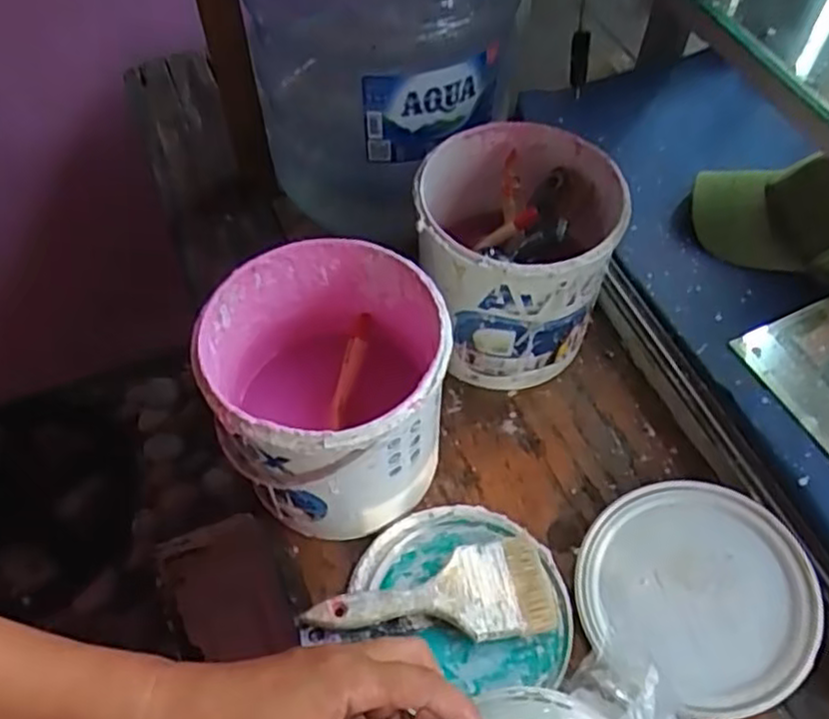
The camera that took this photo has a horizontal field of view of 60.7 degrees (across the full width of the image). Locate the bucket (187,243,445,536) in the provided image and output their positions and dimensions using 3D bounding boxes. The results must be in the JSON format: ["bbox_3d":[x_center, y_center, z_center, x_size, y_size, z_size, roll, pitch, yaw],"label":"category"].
[{"bbox_3d":[-0.067,0.029,0.574,0.175,0.178,0.174,0,56,0],"label":"bucket"}]

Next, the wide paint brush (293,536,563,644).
[{"bbox_3d":[0.016,0.189,0.548,0.188,0.021,0.075,-12,57,-7],"label":"wide paint brush"}]

